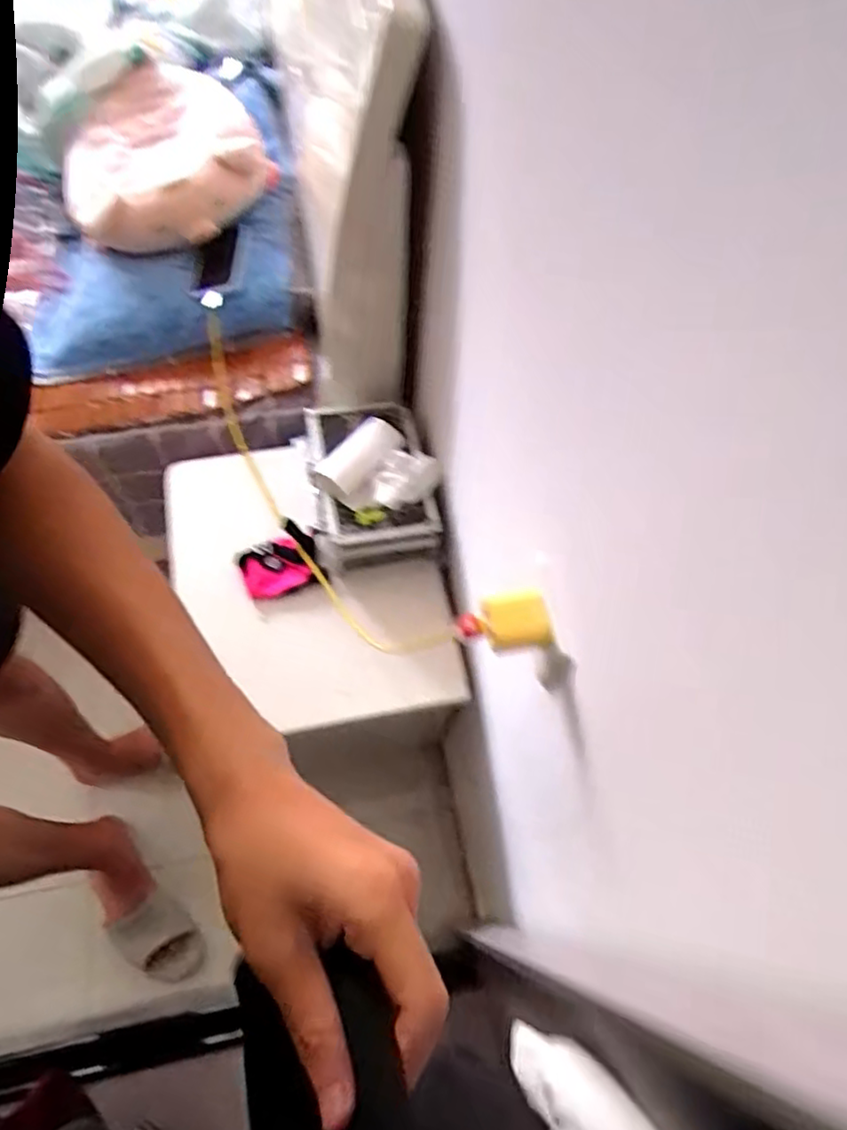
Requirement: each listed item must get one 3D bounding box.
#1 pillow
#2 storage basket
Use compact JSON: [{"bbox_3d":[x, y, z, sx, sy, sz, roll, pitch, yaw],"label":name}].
[{"bbox_3d":[-0.412,-0.641,1.035,0.303,0.139,0.313,-15,65,-11],"label":"pillow"},{"bbox_3d":[-0.070,-0.111,0.928,0.169,0.116,0.221,-5,64,-6],"label":"storage basket"}]

